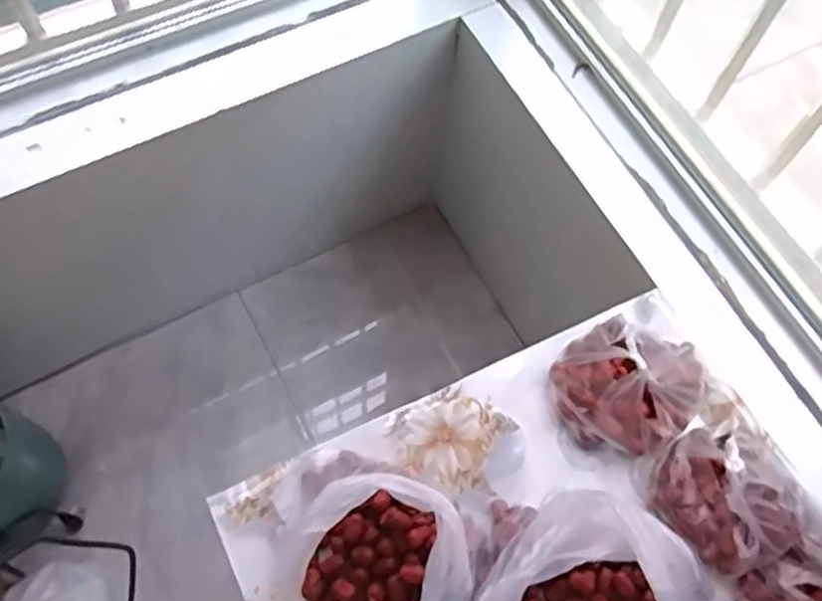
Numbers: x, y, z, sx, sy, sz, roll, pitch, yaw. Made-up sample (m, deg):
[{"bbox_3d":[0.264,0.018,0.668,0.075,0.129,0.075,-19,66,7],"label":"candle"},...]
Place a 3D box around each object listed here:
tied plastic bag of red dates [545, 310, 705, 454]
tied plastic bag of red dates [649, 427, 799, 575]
[{"bbox_3d":[0.250,0.083,0.828,0.165,0.114,0.150,-32,71,-16],"label":"tied plastic bag of red dates"},{"bbox_3d":[0.330,0.203,0.770,0.103,0.110,0.146,-32,71,-16],"label":"tied plastic bag of red dates"}]

